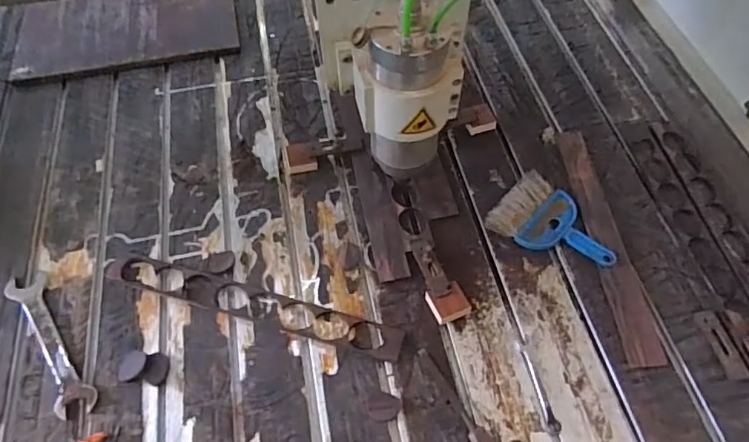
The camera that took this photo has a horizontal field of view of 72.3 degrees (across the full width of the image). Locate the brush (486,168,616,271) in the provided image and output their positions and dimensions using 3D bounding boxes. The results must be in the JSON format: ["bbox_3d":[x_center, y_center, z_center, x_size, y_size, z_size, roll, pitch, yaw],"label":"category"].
[{"bbox_3d":[0.286,0.009,0.808,0.186,0.020,0.133,37,67,19],"label":"brush"}]

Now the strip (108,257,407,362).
[{"bbox_3d":[-0.182,0.120,0.753,0.458,0.008,0.048,14,59,9],"label":"strip"}]

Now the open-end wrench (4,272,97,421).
[{"bbox_3d":[-0.463,0.170,0.730,0.051,0.013,0.249,-34,64,-19],"label":"open-end wrench"}]

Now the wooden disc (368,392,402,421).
[{"bbox_3d":[0.013,0.244,0.673,0.042,0.004,0.035,-1,60,0],"label":"wooden disc"}]

